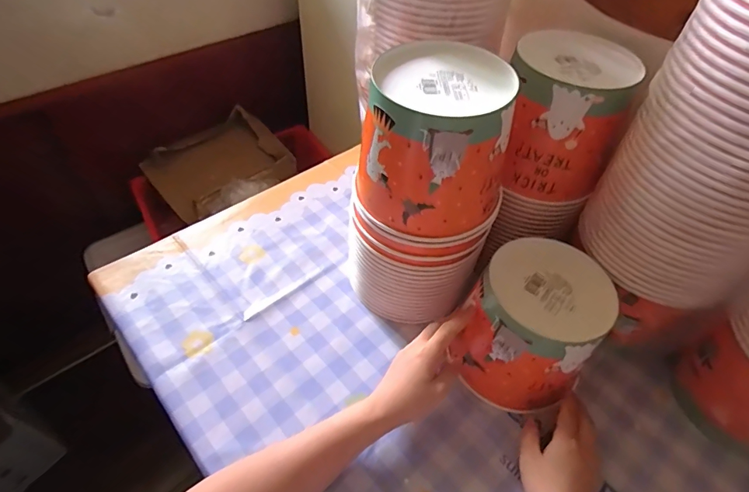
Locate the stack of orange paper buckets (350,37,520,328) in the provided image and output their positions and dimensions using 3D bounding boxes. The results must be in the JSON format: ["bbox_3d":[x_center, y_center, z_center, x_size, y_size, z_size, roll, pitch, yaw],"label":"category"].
[{"bbox_3d":[0.060,-0.050,0.488,0.148,0.283,0.153,16,51,10],"label":"stack of orange paper buckets"}]

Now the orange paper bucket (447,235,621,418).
[{"bbox_3d":[0.172,0.088,0.480,0.128,0.122,0.149,29,55,19],"label":"orange paper bucket"}]

